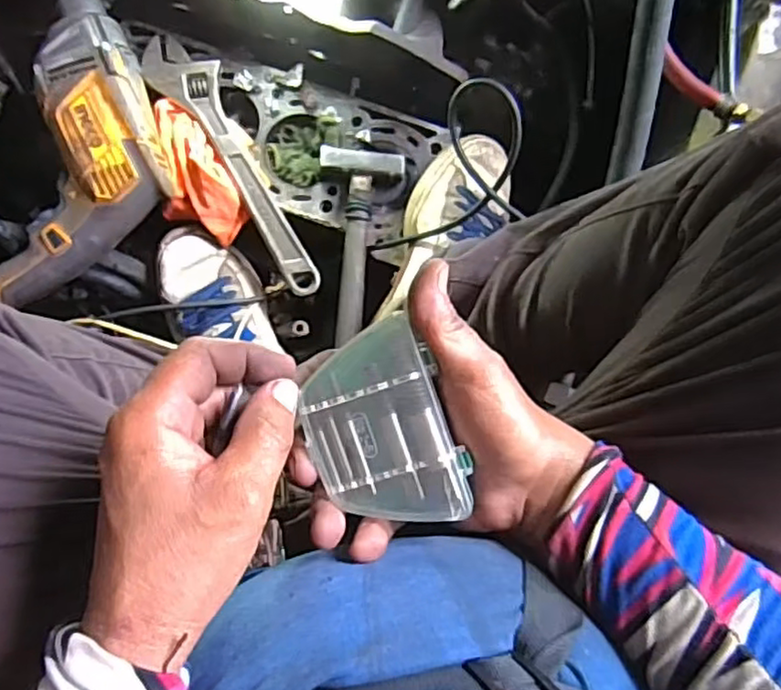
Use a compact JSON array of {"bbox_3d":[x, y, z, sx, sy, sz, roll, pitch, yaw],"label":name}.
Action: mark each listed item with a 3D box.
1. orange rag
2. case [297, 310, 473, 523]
[{"bbox_3d":[-0.195,-0.164,0.638,0.072,0.034,0.142,-29,92,-3],"label":"orange rag"},{"bbox_3d":[-0.006,0.040,0.326,0.067,0.021,0.091,-21,92,15],"label":"case"}]

